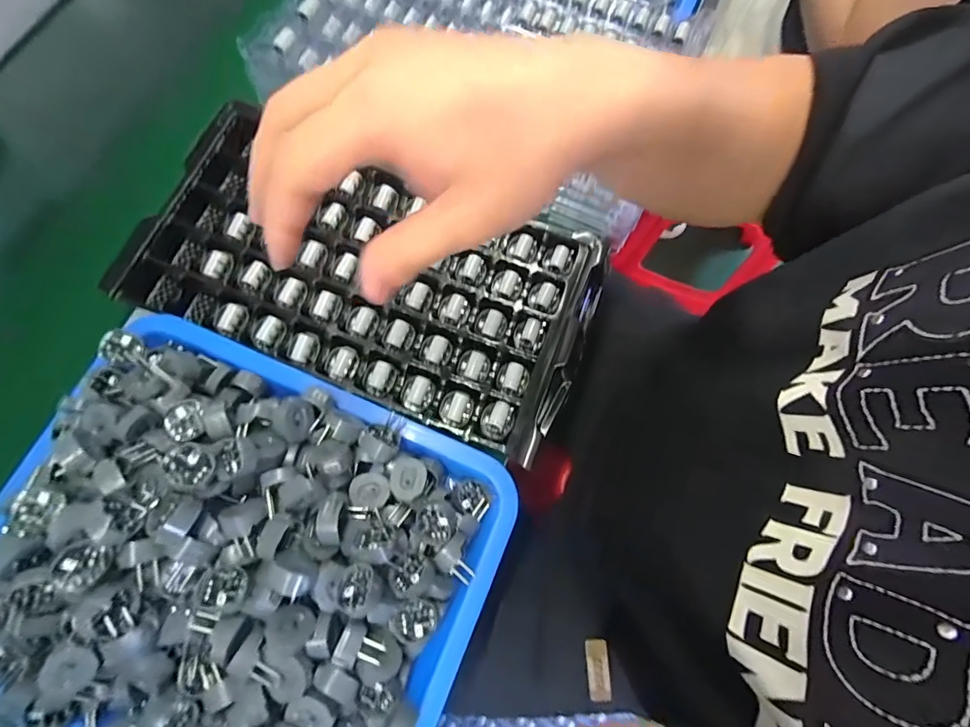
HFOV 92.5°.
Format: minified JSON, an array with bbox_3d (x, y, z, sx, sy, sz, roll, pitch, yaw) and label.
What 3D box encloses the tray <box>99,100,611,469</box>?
[{"bbox_3d":[-0.090,-0.076,0.385,0.360,0.034,0.199,22,75,5],"label":"tray"}]

